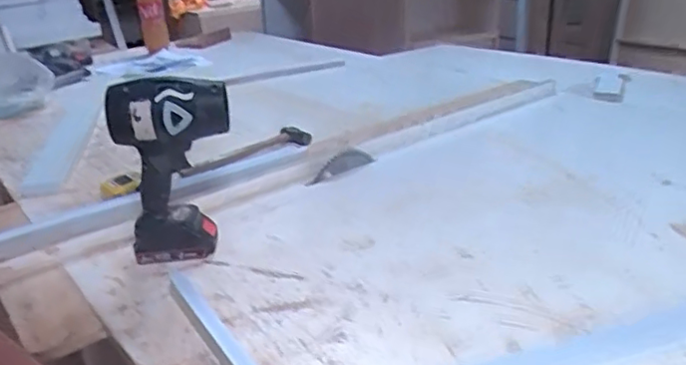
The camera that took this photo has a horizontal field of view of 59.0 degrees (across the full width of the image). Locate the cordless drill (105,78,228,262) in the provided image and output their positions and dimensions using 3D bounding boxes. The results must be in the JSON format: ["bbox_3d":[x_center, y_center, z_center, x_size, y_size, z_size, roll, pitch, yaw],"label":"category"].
[{"bbox_3d":[-0.229,-0.016,0.840,0.153,0.251,0.067,-8,23,-11],"label":"cordless drill"}]

